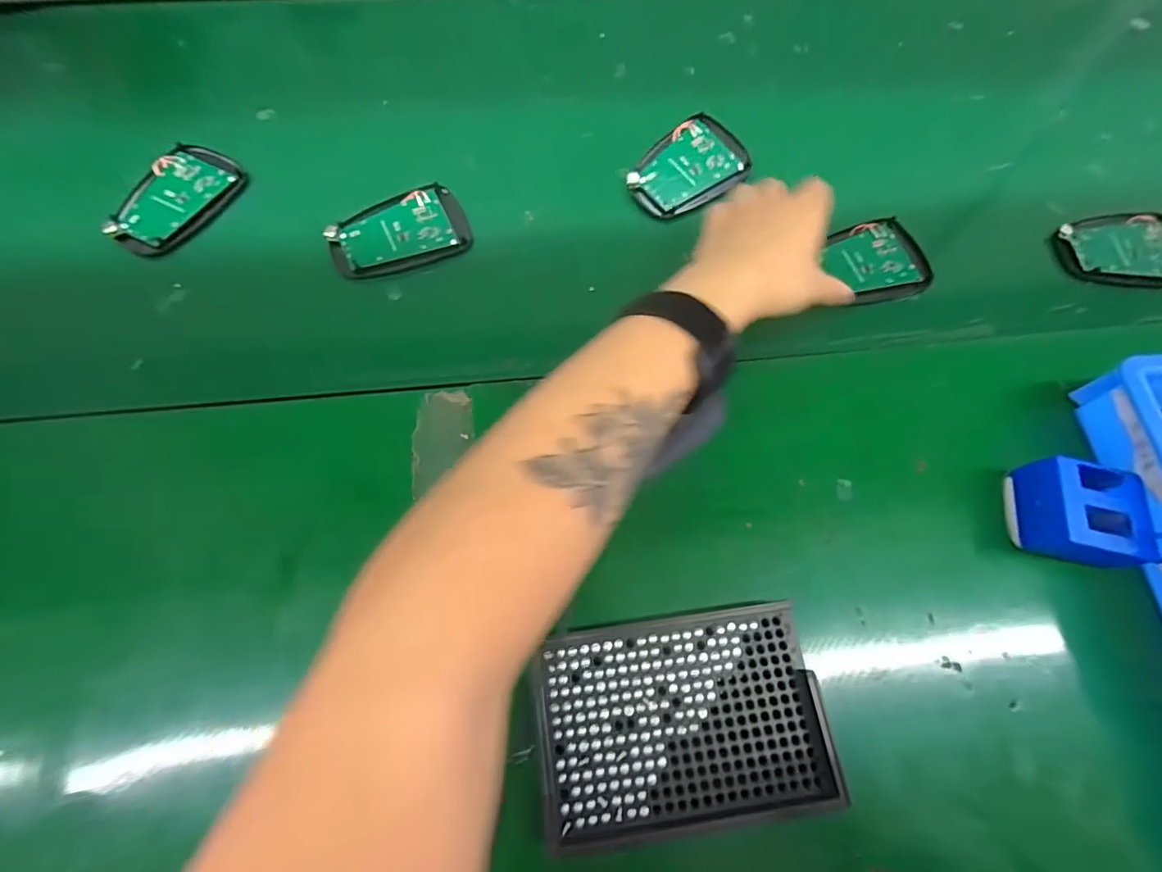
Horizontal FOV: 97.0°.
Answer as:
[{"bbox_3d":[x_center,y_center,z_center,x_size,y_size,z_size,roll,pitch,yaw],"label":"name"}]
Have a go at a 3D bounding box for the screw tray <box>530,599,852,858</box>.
[{"bbox_3d":[0.048,0.139,0.255,0.136,0.023,0.092,-7,69,-5],"label":"screw tray"}]

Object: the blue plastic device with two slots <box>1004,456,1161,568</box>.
[{"bbox_3d":[0.281,0.046,0.289,0.059,0.032,0.057,12,69,3],"label":"blue plastic device with two slots"}]

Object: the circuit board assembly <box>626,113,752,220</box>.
[{"bbox_3d":[0.082,-0.207,0.397,0.096,0.014,0.062,-33,73,-14],"label":"circuit board assembly"}]

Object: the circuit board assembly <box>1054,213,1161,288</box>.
[{"bbox_3d":[0.408,-0.139,0.382,0.096,0.008,0.063,-1,69,-2],"label":"circuit board assembly"}]

